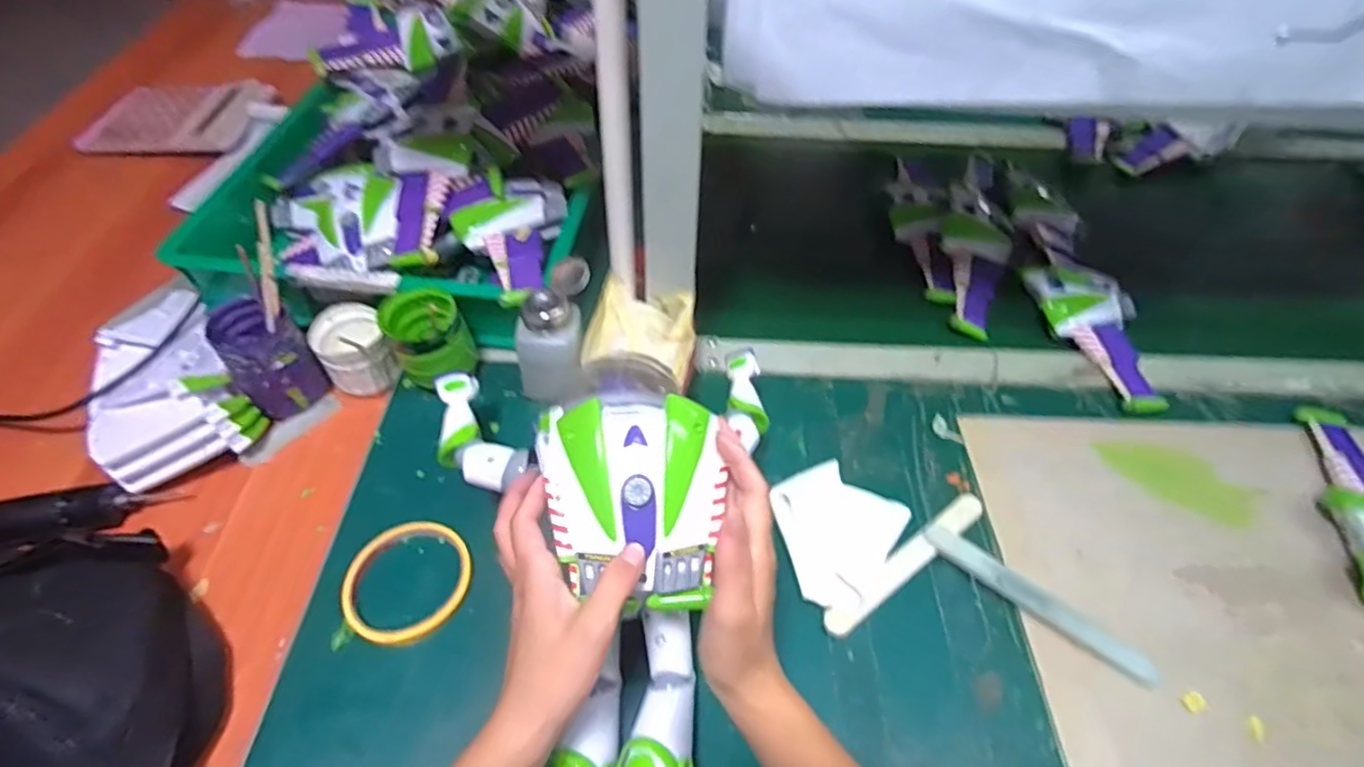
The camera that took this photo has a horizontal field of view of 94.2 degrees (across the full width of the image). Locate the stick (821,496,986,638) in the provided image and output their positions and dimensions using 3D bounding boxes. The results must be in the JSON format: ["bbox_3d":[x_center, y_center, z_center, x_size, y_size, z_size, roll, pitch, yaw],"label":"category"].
[{"bbox_3d":[0.179,0.138,0.499,0.177,0.011,0.020,-30,58,-24],"label":"stick"}]

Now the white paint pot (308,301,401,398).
[{"bbox_3d":[-0.302,-0.029,0.584,0.056,0.057,0.064,-30,58,-23],"label":"white paint pot"}]

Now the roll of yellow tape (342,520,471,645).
[{"bbox_3d":[-0.203,0.145,0.471,0.087,0.009,0.092,1,51,-1],"label":"roll of yellow tape"}]

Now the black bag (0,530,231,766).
[{"bbox_3d":[-0.458,0.187,0.401,0.296,0.093,0.180,-1,51,-3],"label":"black bag"}]

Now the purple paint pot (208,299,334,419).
[{"bbox_3d":[-0.359,-0.020,0.557,0.064,0.099,0.060,1,51,-1],"label":"purple paint pot"}]

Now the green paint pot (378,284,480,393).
[{"bbox_3d":[-0.223,-0.036,0.569,0.069,0.092,0.075,-21,55,-18],"label":"green paint pot"}]

